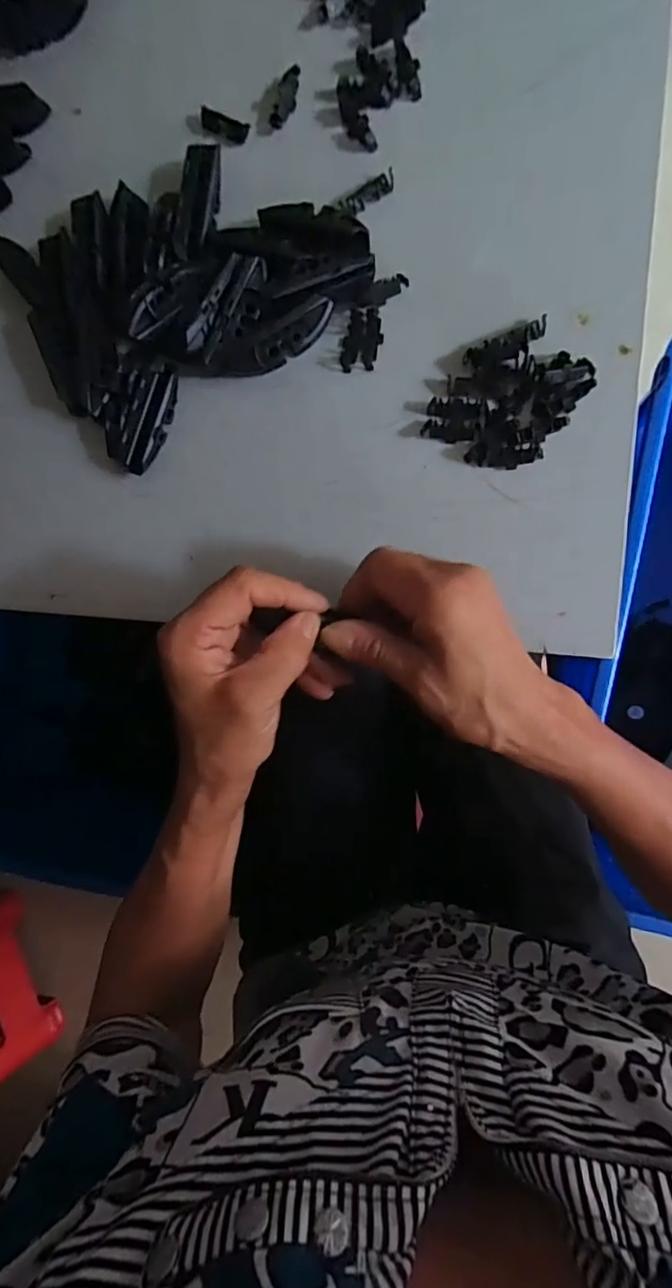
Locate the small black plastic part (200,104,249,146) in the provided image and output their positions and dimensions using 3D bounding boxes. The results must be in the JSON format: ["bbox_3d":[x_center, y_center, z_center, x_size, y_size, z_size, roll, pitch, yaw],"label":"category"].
[{"bbox_3d":[-0.072,-0.332,0.350,0.032,0.007,0.013,26,94,9],"label":"small black plastic part"}]

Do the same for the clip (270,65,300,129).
[{"bbox_3d":[-0.031,-0.342,0.342,0.012,0.008,0.034,26,94,9],"label":"clip"}]

